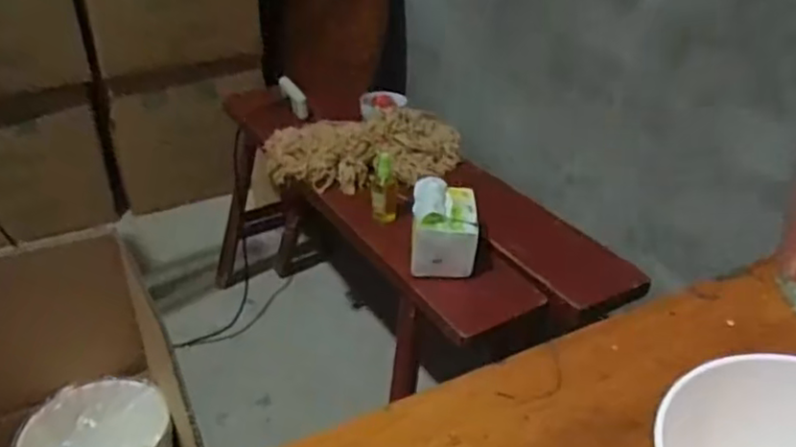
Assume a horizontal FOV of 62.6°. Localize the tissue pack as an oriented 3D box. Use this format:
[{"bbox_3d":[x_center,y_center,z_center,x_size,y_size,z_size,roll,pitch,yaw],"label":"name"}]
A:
[{"bbox_3d":[0.069,0.007,1.001,0.098,0.112,0.118,2,32,0],"label":"tissue pack"}]

